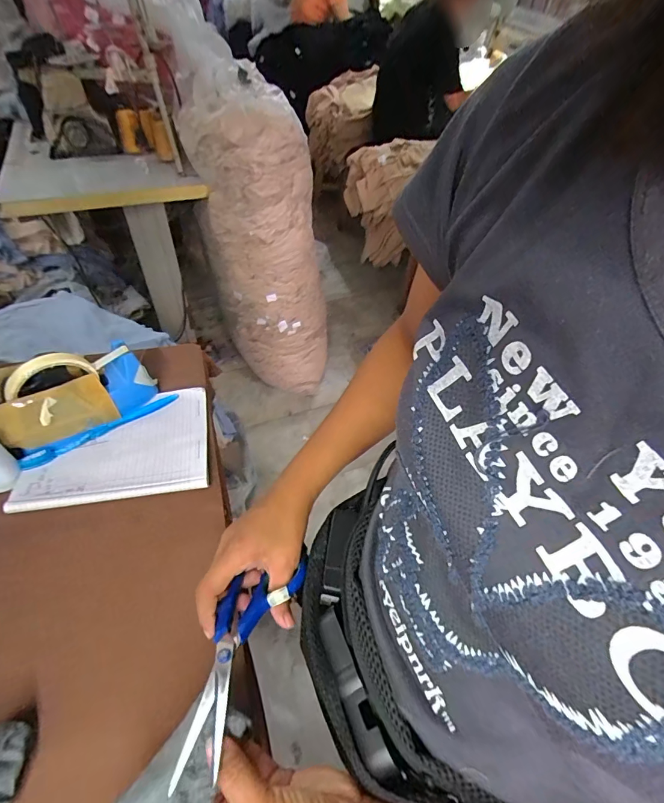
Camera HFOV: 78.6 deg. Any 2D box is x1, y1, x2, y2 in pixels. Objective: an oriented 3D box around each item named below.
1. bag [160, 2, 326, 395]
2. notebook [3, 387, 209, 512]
[{"bbox_3d":[-0.214,-0.497,1.405,0.397,0.967,0.341,14,51,6],"label":"bag"},{"bbox_3d":[-0.257,0.052,0.493,0.201,0.013,0.144,-7,52,-11],"label":"notebook"}]

